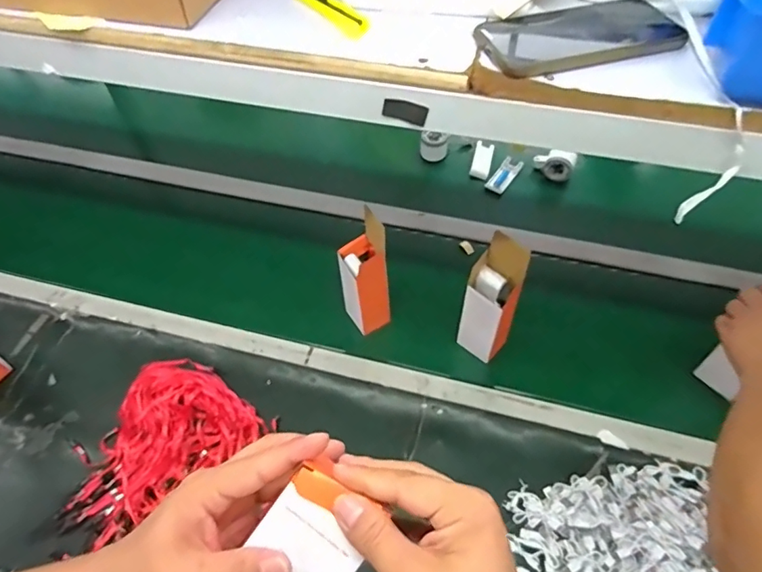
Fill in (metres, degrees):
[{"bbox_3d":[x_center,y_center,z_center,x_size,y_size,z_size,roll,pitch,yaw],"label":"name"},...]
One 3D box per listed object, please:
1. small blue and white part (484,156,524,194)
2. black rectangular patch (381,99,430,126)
[{"bbox_3d":[0.263,-0.235,1.082,0.042,0.007,0.094,35,73,15],"label":"small blue and white part"},{"bbox_3d":[0.021,-0.148,0.434,0.039,0.021,0.004,10,56,9],"label":"black rectangular patch"}]

